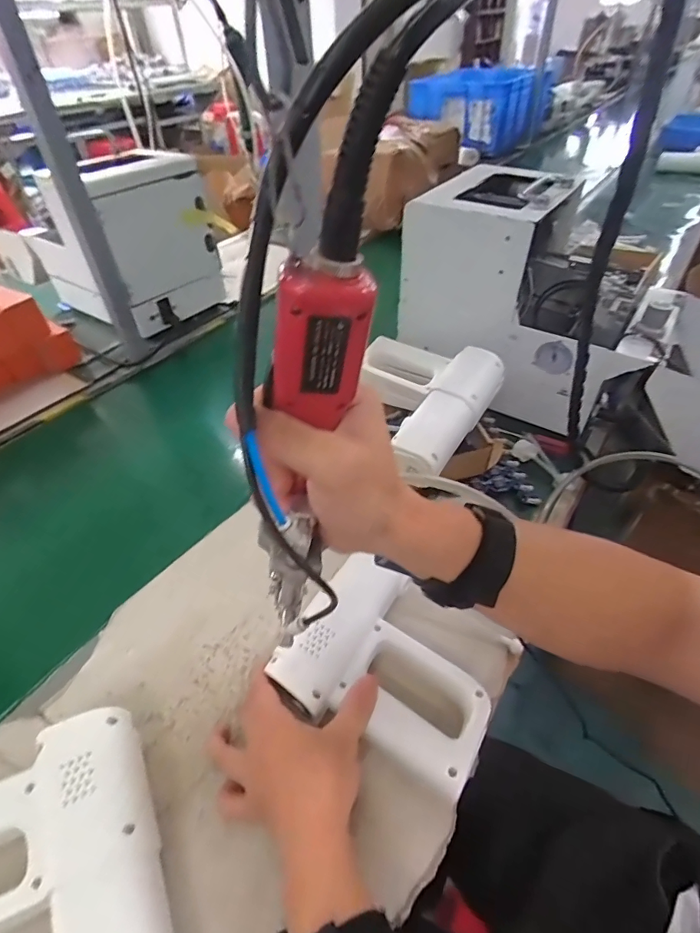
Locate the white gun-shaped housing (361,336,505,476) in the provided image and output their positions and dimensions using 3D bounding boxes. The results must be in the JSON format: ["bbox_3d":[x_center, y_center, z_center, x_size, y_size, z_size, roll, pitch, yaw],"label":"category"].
[{"bbox_3d":[0.077,-0.082,0.572,0.177,0.053,0.210,19,48,19],"label":"white gun-shaped housing"}]

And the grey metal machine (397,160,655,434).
[{"bbox_3d":[0.264,-0.245,0.667,0.323,0.258,0.205,25,51,24],"label":"grey metal machine"}]

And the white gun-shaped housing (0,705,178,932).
[{"bbox_3d":[-0.215,0.298,0.296,0.182,0.061,0.204,-21,48,-18],"label":"white gun-shaped housing"}]

